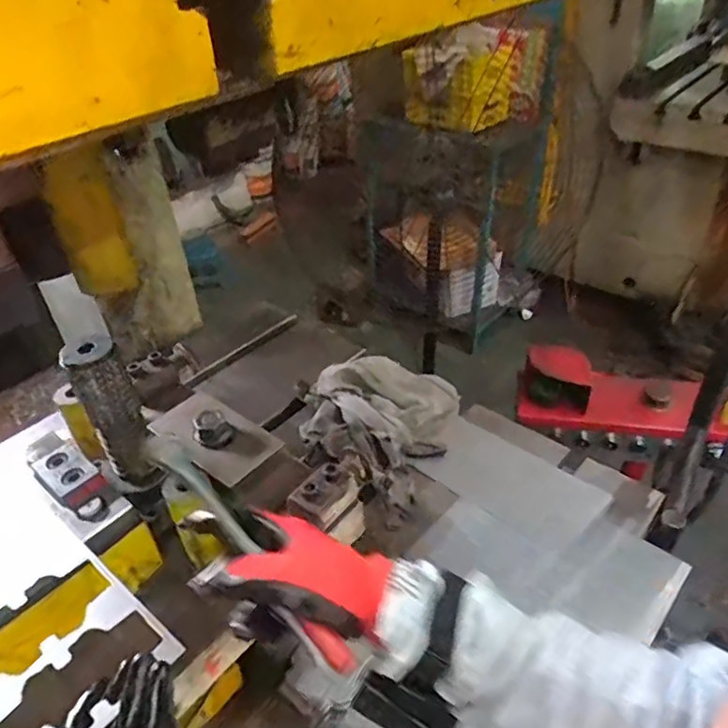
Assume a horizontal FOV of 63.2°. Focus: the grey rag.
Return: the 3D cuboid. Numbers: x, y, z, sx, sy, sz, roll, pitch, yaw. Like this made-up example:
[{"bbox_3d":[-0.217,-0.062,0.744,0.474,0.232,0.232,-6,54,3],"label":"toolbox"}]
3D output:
[{"bbox_3d":[0.030,0.074,0.837,0.201,0.074,0.223,22,45,31],"label":"grey rag"}]

